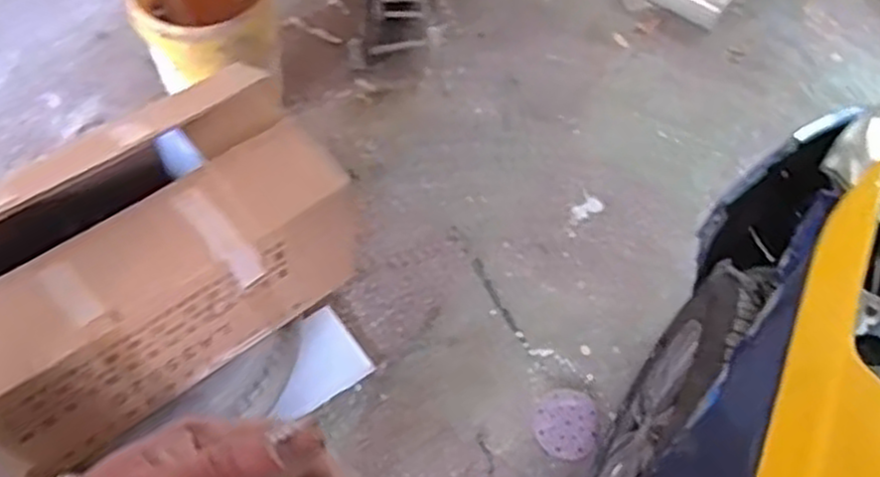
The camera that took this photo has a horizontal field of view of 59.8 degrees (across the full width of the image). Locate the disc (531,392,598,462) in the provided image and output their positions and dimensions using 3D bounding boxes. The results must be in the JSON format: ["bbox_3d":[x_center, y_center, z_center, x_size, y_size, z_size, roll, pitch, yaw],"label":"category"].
[{"bbox_3d":[0.257,0.380,1.565,0.127,0.005,0.147,14,58,6],"label":"disc"}]

